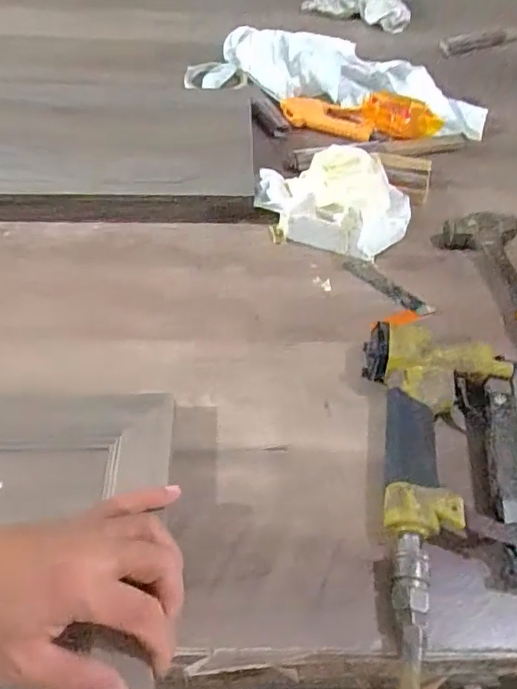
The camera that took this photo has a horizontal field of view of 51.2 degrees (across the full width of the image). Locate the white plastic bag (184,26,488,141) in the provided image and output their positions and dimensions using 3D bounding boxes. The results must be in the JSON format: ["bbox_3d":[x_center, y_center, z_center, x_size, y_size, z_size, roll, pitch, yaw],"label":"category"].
[{"bbox_3d":[0.105,-0.376,0.749,0.419,0.049,0.139,18,53,12],"label":"white plastic bag"}]

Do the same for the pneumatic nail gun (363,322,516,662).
[{"bbox_3d":[0.149,0.090,0.396,0.131,0.043,0.242,3,52,-1],"label":"pneumatic nail gun"}]

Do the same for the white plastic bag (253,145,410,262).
[{"bbox_3d":[0.079,-0.156,0.574,0.164,0.061,0.112,16,53,10],"label":"white plastic bag"}]

